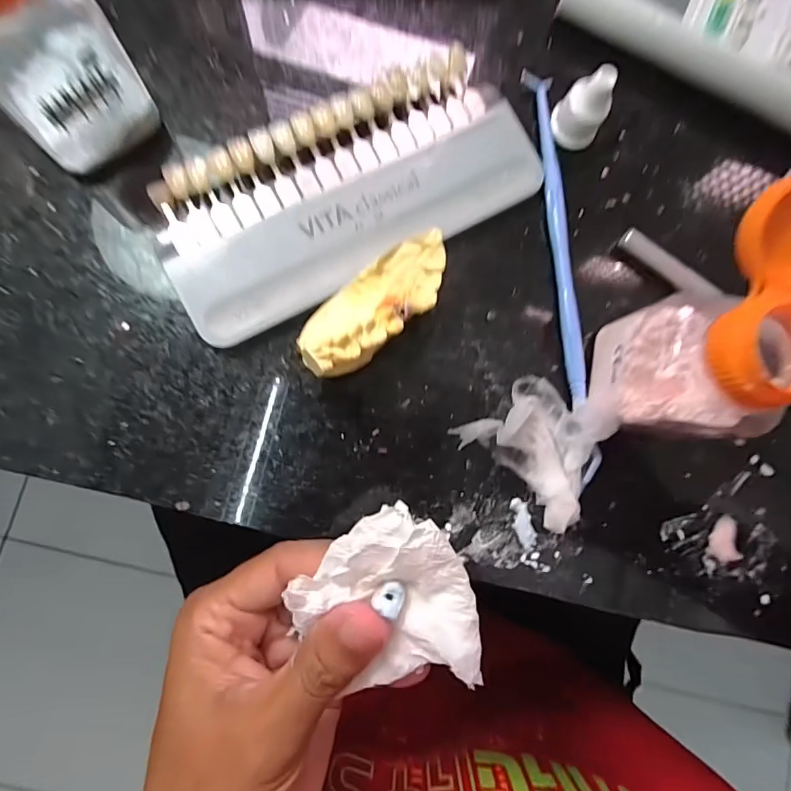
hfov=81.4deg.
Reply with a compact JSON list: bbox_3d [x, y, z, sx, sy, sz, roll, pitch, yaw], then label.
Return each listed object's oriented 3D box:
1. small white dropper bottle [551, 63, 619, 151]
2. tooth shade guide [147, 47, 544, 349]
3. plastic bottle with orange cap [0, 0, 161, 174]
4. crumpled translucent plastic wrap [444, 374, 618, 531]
[{"bbox_3d":[0.075,-0.113,0.181,0.017,0.027,0.014,11,82,-5],"label":"small white dropper bottle"},{"bbox_3d":[-0.018,-0.079,0.176,0.143,0.006,0.065,-29,87,-8],"label":"tooth shade guide"},{"bbox_3d":[-0.106,-0.106,0.135,0.040,0.066,0.032,-39,89,-9],"label":"plastic bottle with orange cap"},{"bbox_3d":[0.058,0.016,0.173,0.054,0.017,0.046,42,81,0],"label":"crumpled translucent plastic wrap"}]

